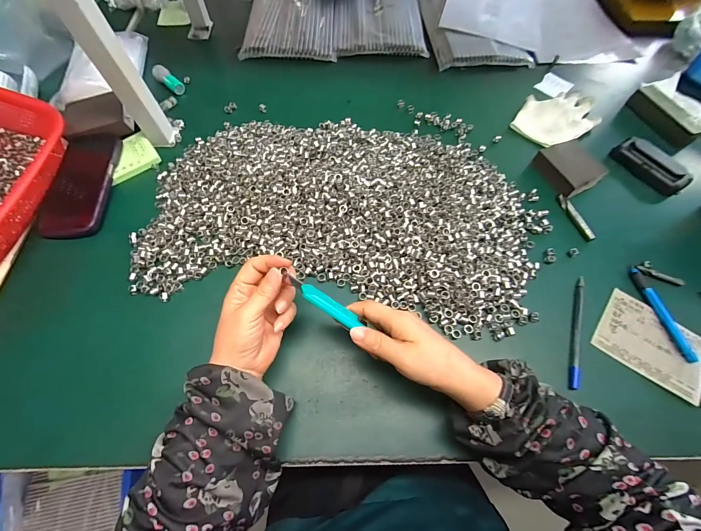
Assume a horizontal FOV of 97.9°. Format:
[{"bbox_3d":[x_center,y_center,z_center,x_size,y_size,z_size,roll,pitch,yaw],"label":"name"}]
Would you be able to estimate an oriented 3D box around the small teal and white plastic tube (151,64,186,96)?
[{"bbox_3d":[-0.318,-0.325,0.532,0.062,0.017,0.025,43,70,2],"label":"small teal and white plastic tube"}]

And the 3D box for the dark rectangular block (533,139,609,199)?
[{"bbox_3d":[0.321,-0.145,0.451,0.070,0.026,0.084,-22,66,-11],"label":"dark rectangular block"}]

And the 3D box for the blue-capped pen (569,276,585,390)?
[{"bbox_3d":[0.268,0.075,0.355,0.014,0.011,0.139,20,65,9],"label":"blue-capped pen"}]

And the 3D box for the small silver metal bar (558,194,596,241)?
[{"bbox_3d":[0.312,-0.068,0.422,0.009,0.010,0.074,-13,65,-7],"label":"small silver metal bar"}]

